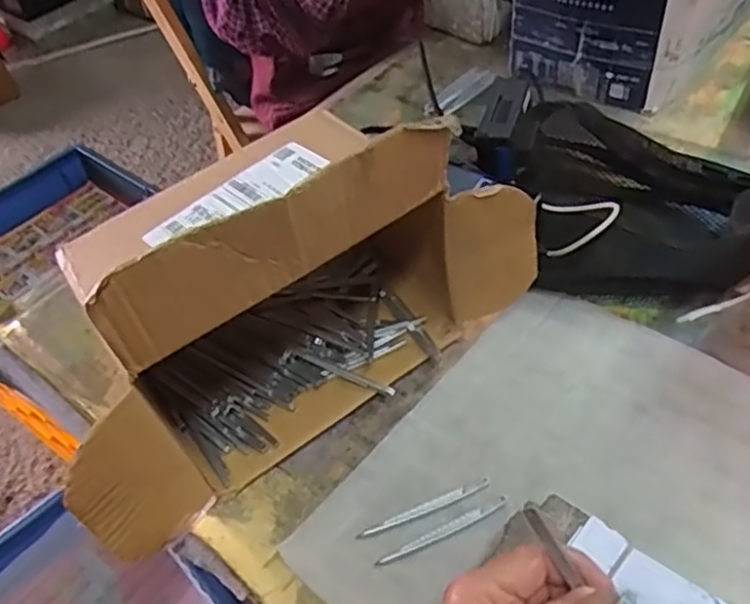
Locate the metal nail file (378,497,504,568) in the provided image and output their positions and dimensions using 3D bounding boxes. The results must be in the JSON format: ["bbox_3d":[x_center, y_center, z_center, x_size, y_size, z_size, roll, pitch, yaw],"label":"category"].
[{"bbox_3d":[0.044,0.148,0.443,0.093,0.010,0.007,-21,48,-10],"label":"metal nail file"}]

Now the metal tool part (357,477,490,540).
[{"bbox_3d":[0.033,0.136,0.452,0.092,0.008,0.008,-19,48,-8],"label":"metal tool part"}]

